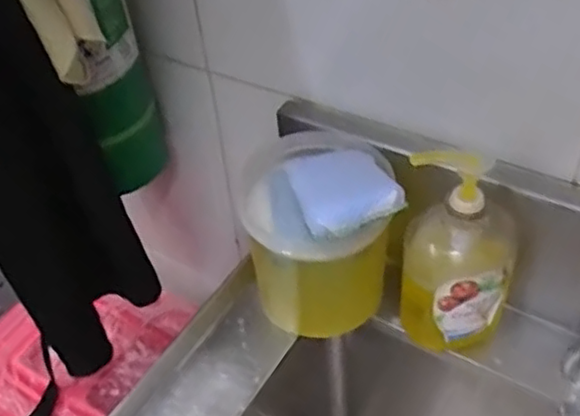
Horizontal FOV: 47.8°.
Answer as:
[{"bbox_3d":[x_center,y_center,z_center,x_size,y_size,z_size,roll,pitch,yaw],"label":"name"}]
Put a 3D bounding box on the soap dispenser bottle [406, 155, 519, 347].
[{"bbox_3d":[0.147,0.040,0.561,0.091,0.213,0.060,0,44,5],"label":"soap dispenser bottle"}]

